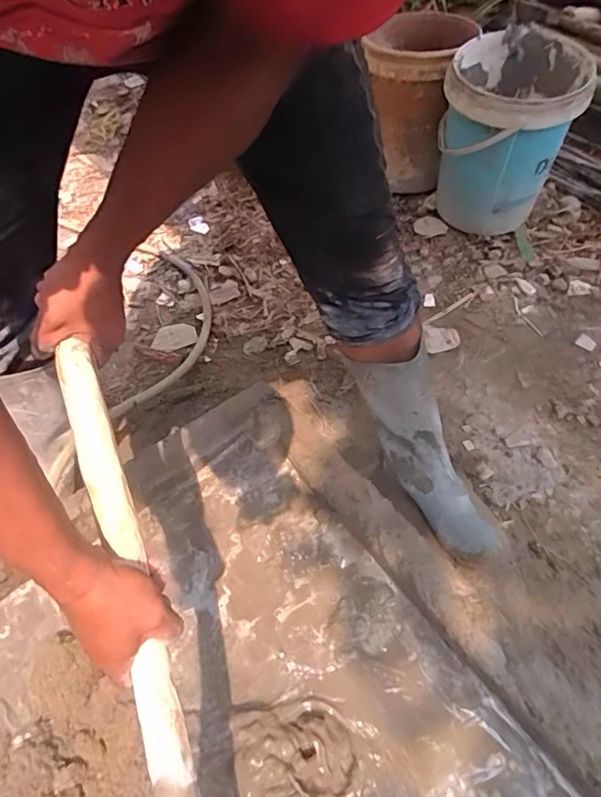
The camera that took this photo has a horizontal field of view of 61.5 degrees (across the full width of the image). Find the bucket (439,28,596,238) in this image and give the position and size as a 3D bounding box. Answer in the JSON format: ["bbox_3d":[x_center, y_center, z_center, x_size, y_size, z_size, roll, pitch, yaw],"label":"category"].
[{"bbox_3d":[0.487,-0.619,1.241,0.293,0.379,0.293,14,54,15],"label":"bucket"}]

